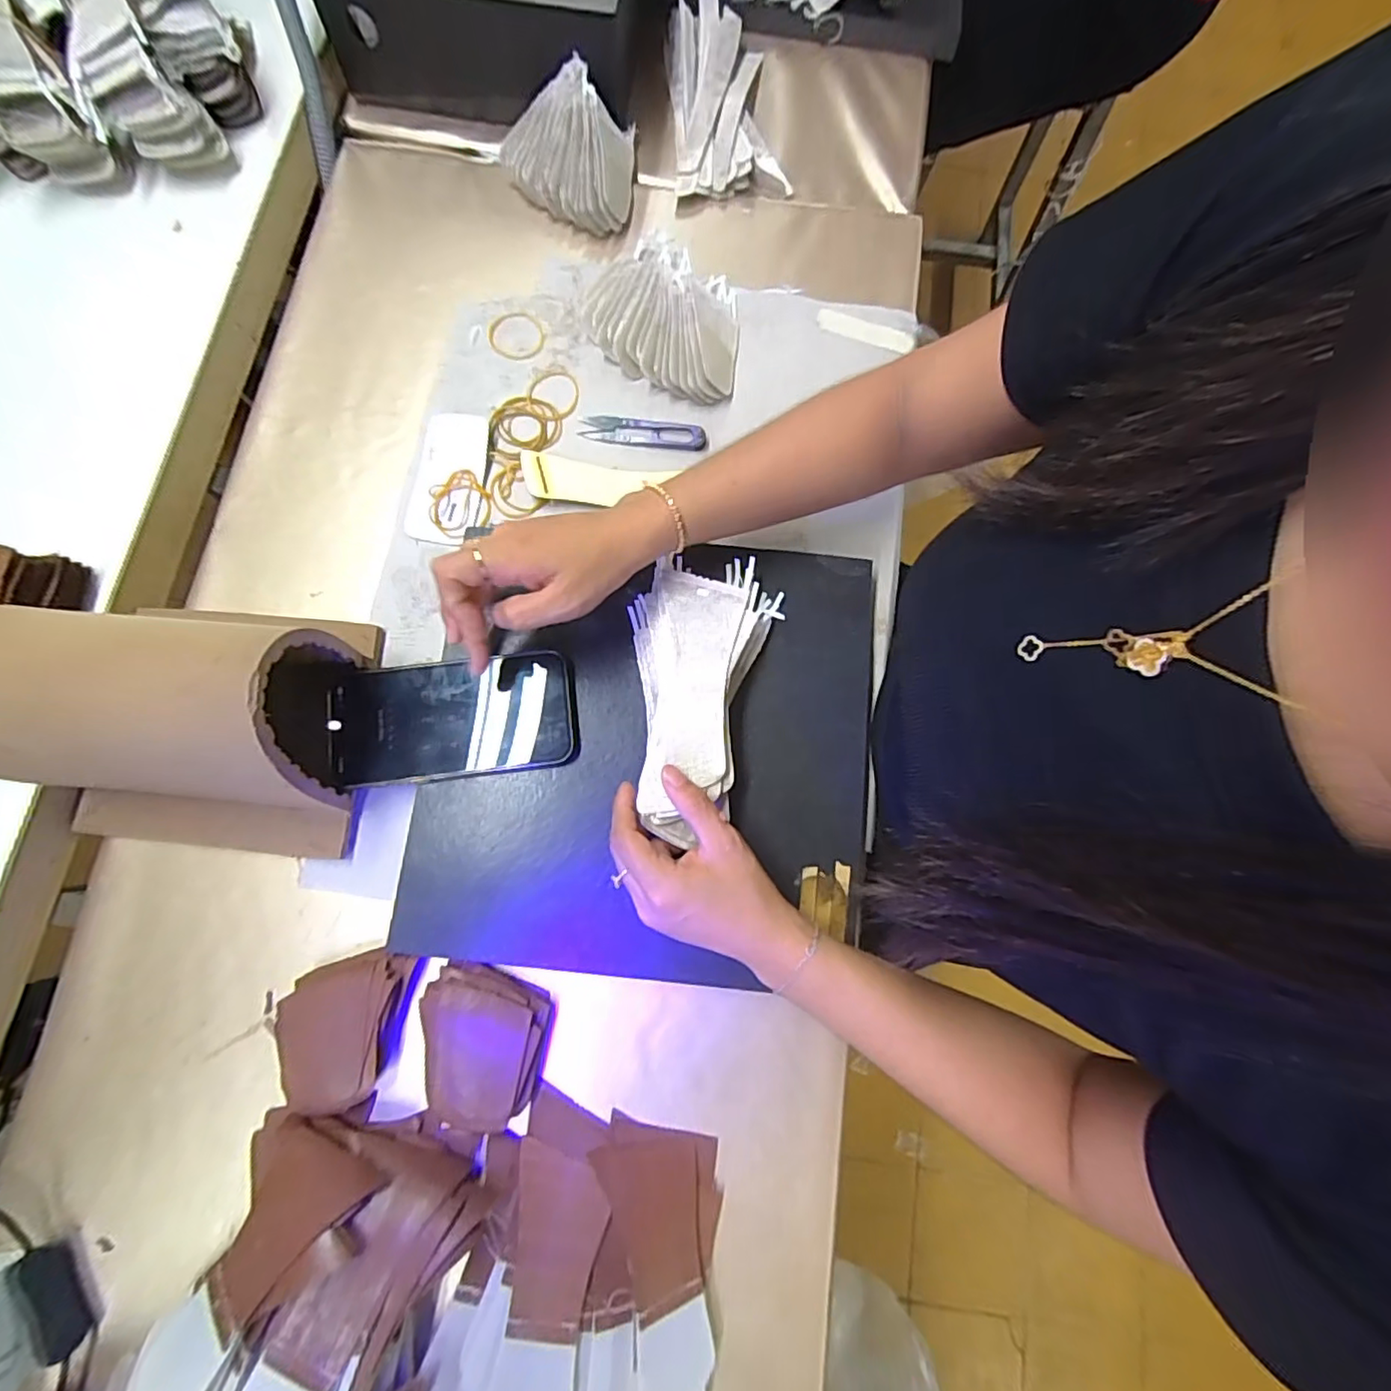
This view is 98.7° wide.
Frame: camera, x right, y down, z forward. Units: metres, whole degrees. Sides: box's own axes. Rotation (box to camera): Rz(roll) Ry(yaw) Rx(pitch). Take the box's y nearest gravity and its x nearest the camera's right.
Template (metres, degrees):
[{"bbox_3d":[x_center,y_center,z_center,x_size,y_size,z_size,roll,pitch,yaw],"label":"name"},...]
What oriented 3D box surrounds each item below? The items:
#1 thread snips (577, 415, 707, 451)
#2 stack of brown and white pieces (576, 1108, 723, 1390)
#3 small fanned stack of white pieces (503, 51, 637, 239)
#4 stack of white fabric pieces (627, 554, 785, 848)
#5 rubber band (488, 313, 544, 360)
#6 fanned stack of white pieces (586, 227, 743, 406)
[{"bbox_3d":[-0.043,-0.213,0.481,0.101,0.008,0.022,7,78,-1],"label":"thread snips"},{"bbox_3d":[-0.027,0.361,0.363,0.078,0.028,0.169,2,78,-2],"label":"stack of brown and white pieces"},{"bbox_3d":[-0.108,-0.465,0.509,0.118,0.053,0.110,16,78,1],"label":"small fanned stack of white pieces"},{"bbox_3d":[-0.001,-0.004,0.398,0.095,0.031,0.192,9,72,0],"label":"stack of white fabric pieces"},{"bbox_3d":[-0.151,-0.302,0.500,0.049,0.004,0.044,5,78,-1],"label":"rubber band"},{"bbox_3d":[-0.027,-0.314,0.490,0.135,0.036,0.128,13,78,0],"label":"fanned stack of white pieces"}]

